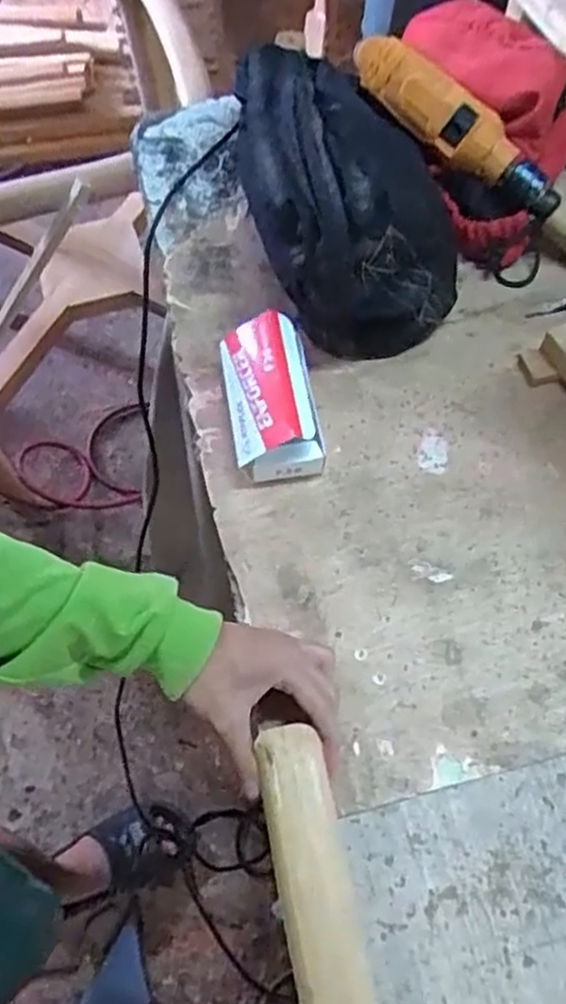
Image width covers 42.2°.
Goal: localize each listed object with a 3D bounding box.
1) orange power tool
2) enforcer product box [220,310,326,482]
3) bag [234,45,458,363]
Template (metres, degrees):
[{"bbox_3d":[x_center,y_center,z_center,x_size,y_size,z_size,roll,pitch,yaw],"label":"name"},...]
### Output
[{"bbox_3d":[0.168,-0.367,0.713,0.251,0.054,0.056,42,71,5],"label":"orange power tool"},{"bbox_3d":[-0.012,-0.090,0.633,0.073,0.062,0.139,-9,64,-3],"label":"enforcer product box"},{"bbox_3d":[0.056,-0.318,0.703,0.184,0.135,0.337,-11,64,-4],"label":"bag"}]

